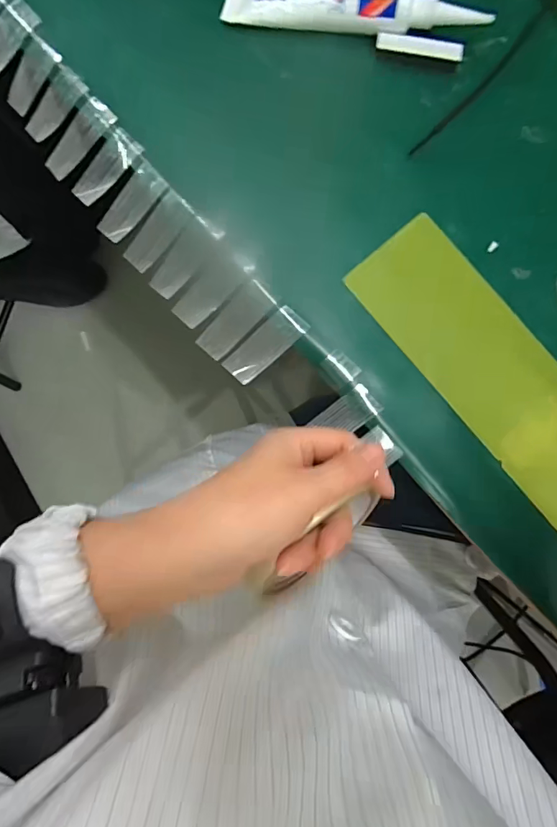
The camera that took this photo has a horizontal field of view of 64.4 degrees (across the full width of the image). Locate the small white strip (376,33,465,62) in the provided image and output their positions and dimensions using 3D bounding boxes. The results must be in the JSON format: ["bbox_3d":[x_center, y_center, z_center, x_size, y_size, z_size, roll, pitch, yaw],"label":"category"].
[{"bbox_3d":[0.084,-0.219,0.264,0.051,0.006,0.009,8,89,0],"label":"small white strip"}]

